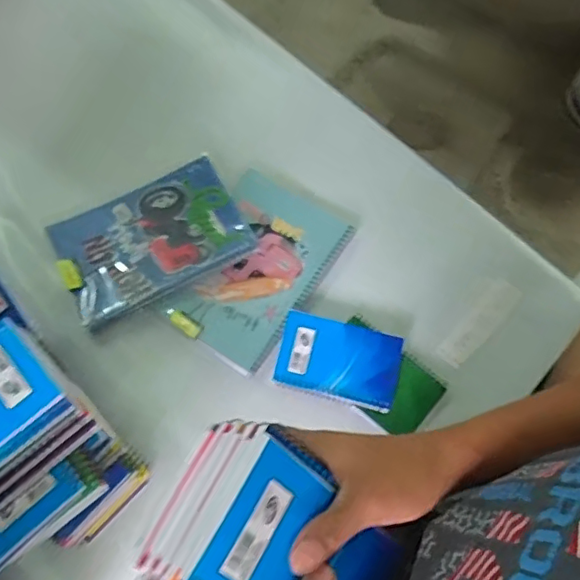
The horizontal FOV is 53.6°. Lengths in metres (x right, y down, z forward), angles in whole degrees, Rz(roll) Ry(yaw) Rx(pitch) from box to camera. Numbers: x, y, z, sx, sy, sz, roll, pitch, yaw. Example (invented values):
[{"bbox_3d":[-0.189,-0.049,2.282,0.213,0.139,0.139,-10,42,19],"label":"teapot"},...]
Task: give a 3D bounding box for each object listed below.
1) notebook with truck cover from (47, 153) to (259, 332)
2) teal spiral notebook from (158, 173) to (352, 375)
[{"bbox_3d":[-0.163,-0.064,0.671,0.209,0.020,0.151,-24,72,-10],"label":"notebook with truck cover"},{"bbox_3d":[-0.039,-0.026,0.665,0.138,0.011,0.215,30,72,9],"label":"teal spiral notebook"}]

